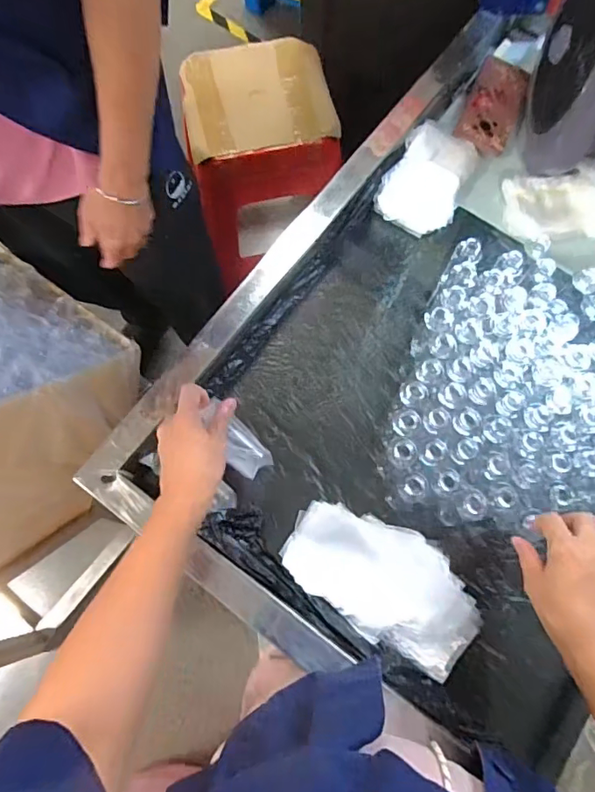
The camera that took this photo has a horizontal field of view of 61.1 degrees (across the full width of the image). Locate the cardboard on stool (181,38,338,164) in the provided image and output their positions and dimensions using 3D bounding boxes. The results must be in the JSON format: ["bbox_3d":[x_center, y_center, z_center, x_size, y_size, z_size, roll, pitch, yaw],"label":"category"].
[{"bbox_3d":[-0.085,-0.628,1.040,0.301,0.040,0.290,-10,73,-3],"label":"cardboard on stool"}]

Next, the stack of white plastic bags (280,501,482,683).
[{"bbox_3d":[0.094,0.203,0.561,0.217,0.016,0.116,29,75,8],"label":"stack of white plastic bags"}]

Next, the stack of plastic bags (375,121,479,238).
[{"bbox_3d":[0.187,-0.312,0.714,0.104,0.027,0.165,24,74,7],"label":"stack of plastic bags"}]

